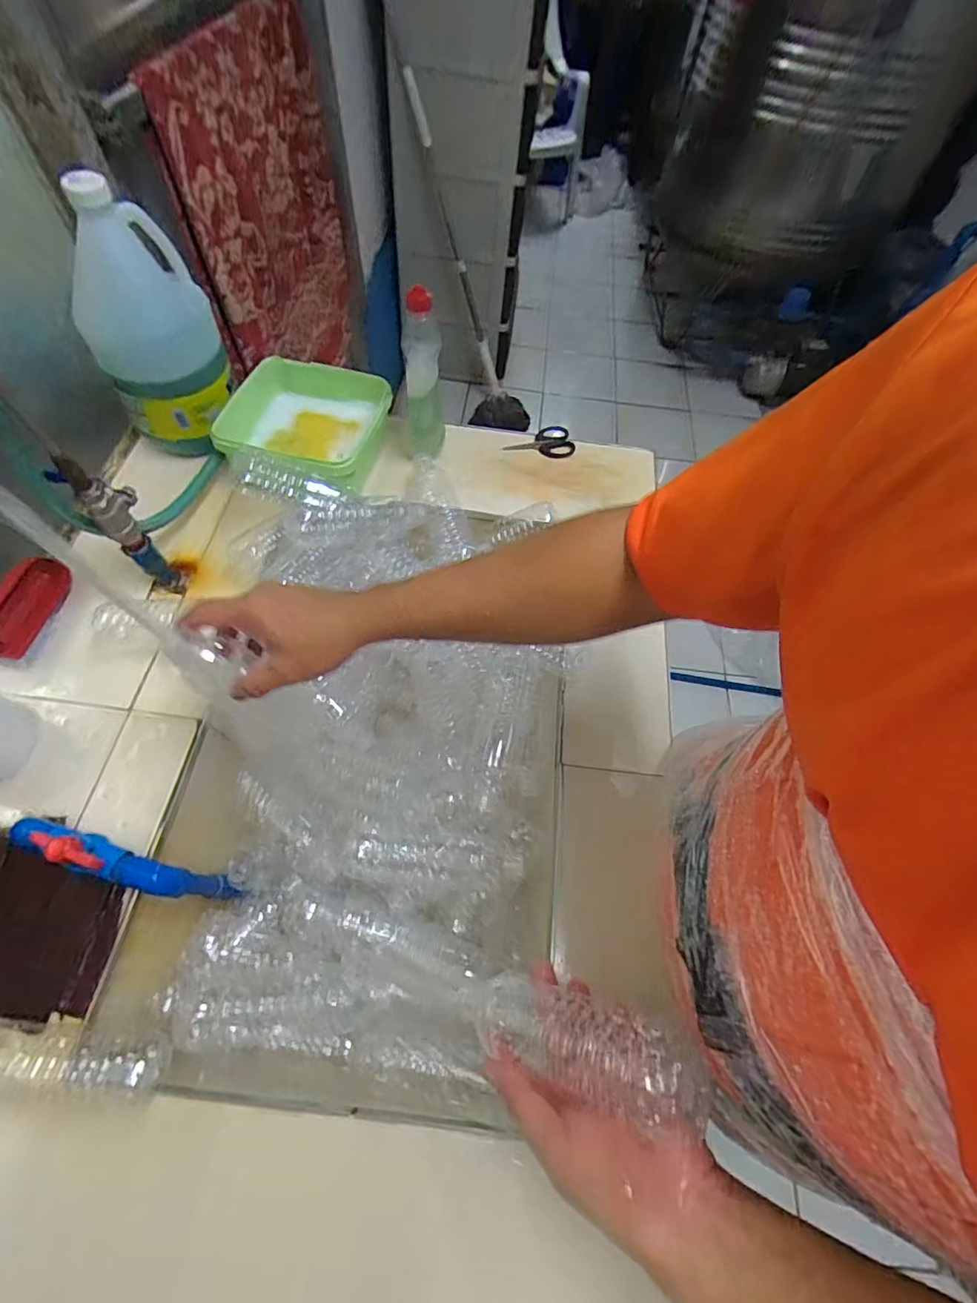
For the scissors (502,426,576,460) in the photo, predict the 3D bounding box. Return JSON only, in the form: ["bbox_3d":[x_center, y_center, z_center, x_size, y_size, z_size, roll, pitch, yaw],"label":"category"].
[{"bbox_3d":[0.076,-0.322,0.802,0.110,0.009,0.058,-10,63,-9],"label":"scissors"}]

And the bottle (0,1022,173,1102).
[{"bbox_3d":[-0.345,0.327,0.411,0.165,0.060,0.051,3,62,-3],"label":"bottle"}]

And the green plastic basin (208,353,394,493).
[{"bbox_3d":[-0.242,-0.307,0.722,0.227,0.084,0.208,13,62,3],"label":"green plastic basin"}]

